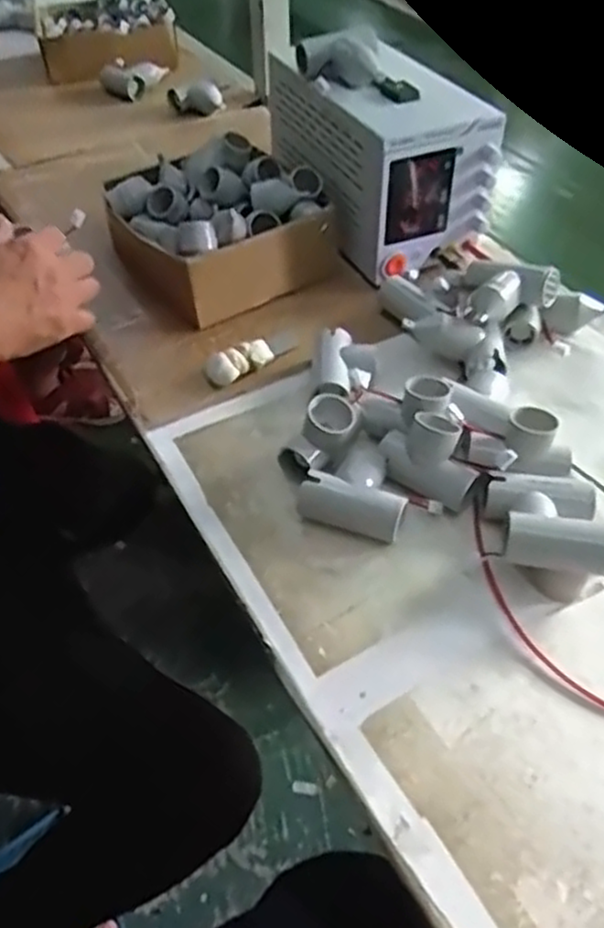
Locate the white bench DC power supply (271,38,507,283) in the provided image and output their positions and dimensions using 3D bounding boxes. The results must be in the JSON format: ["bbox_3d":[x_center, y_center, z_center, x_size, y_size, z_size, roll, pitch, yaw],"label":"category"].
[{"bbox_3d":[0.069,-0.327,0.751,0.135,0.145,0.246,-21,49,-18],"label":"white bench DC power supply"}]

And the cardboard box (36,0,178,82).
[{"bbox_3d":[-0.330,-0.719,1.219,0.211,0.084,0.243,-13,47,-11],"label":"cardboard box"}]

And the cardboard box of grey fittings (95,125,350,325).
[{"bbox_3d":[-0.085,-0.245,0.744,0.178,0.099,0.196,-24,50,-22],"label":"cardboard box of grey fittings"}]

